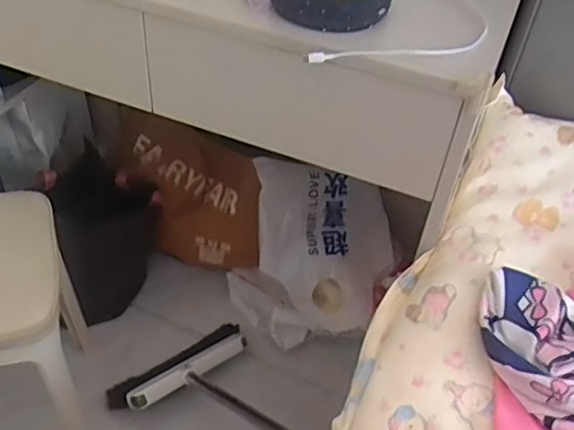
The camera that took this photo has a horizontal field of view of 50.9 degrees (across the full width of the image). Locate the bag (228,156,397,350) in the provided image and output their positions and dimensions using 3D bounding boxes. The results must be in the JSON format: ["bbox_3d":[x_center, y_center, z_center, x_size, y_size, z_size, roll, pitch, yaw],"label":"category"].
[{"bbox_3d":[0.055,0.096,1.266,0.342,0.332,0.214,0,44,-6],"label":"bag"}]

